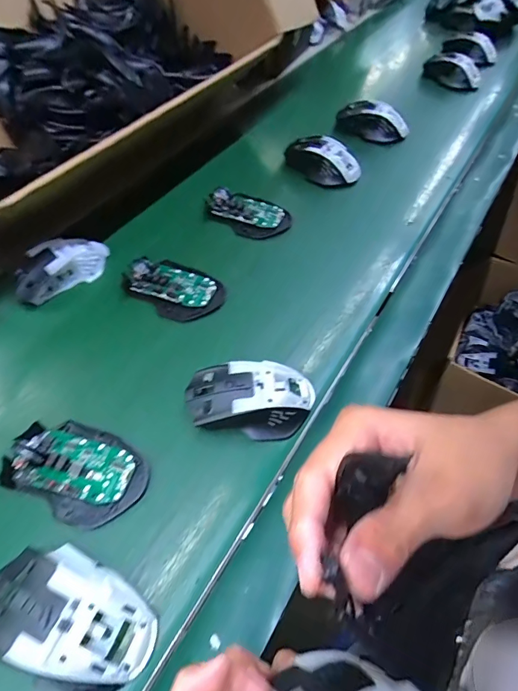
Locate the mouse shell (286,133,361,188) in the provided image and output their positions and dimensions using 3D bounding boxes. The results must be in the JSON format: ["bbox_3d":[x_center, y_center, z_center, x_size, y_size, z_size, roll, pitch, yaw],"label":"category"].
[{"bbox_3d":[0.092,-0.273,0.577,0.114,0.036,0.057,26,59,16],"label":"mouse shell"}]

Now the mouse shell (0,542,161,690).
[{"bbox_3d":[-0.130,0.182,0.261,0.117,0.039,0.072,23,58,14],"label":"mouse shell"}]

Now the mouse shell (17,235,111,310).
[{"bbox_3d":[-0.230,-0.093,0.453,0.114,0.035,0.056,-35,63,-23],"label":"mouse shell"}]

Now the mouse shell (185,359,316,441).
[{"bbox_3d":[-0.006,0.048,0.356,0.113,0.040,0.067,-3,55,-4],"label":"mouse shell"}]

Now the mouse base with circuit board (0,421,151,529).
[{"bbox_3d":[-0.151,0.097,0.320,0.112,0.030,0.071,23,58,14],"label":"mouse base with circuit board"}]

